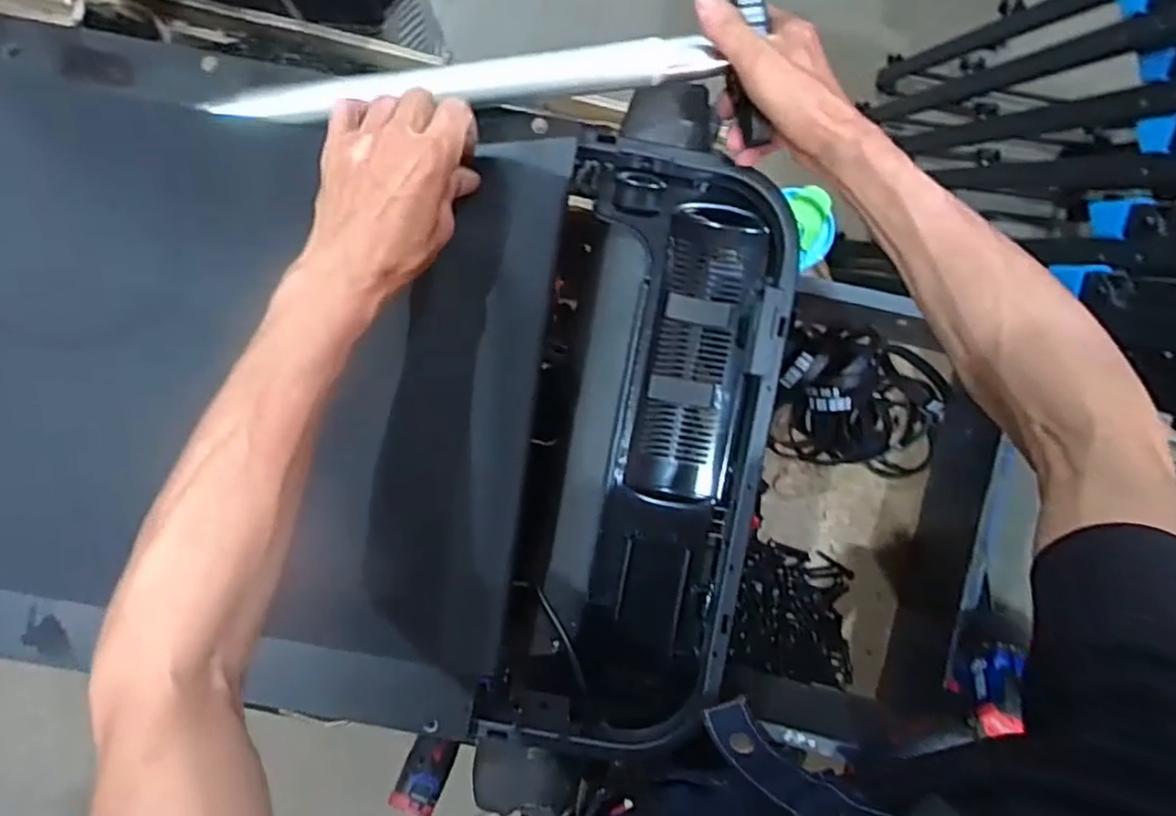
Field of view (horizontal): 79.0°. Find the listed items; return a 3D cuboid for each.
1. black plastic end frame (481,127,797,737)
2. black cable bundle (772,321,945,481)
[{"bbox_3d":[0.044,0.041,0.608,0.187,0.079,0.484,10,91,-1],"label":"black plastic end frame"},{"bbox_3d":[0.331,-0.009,0.873,0.224,0.090,0.169,12,91,-1],"label":"black cable bundle"}]

